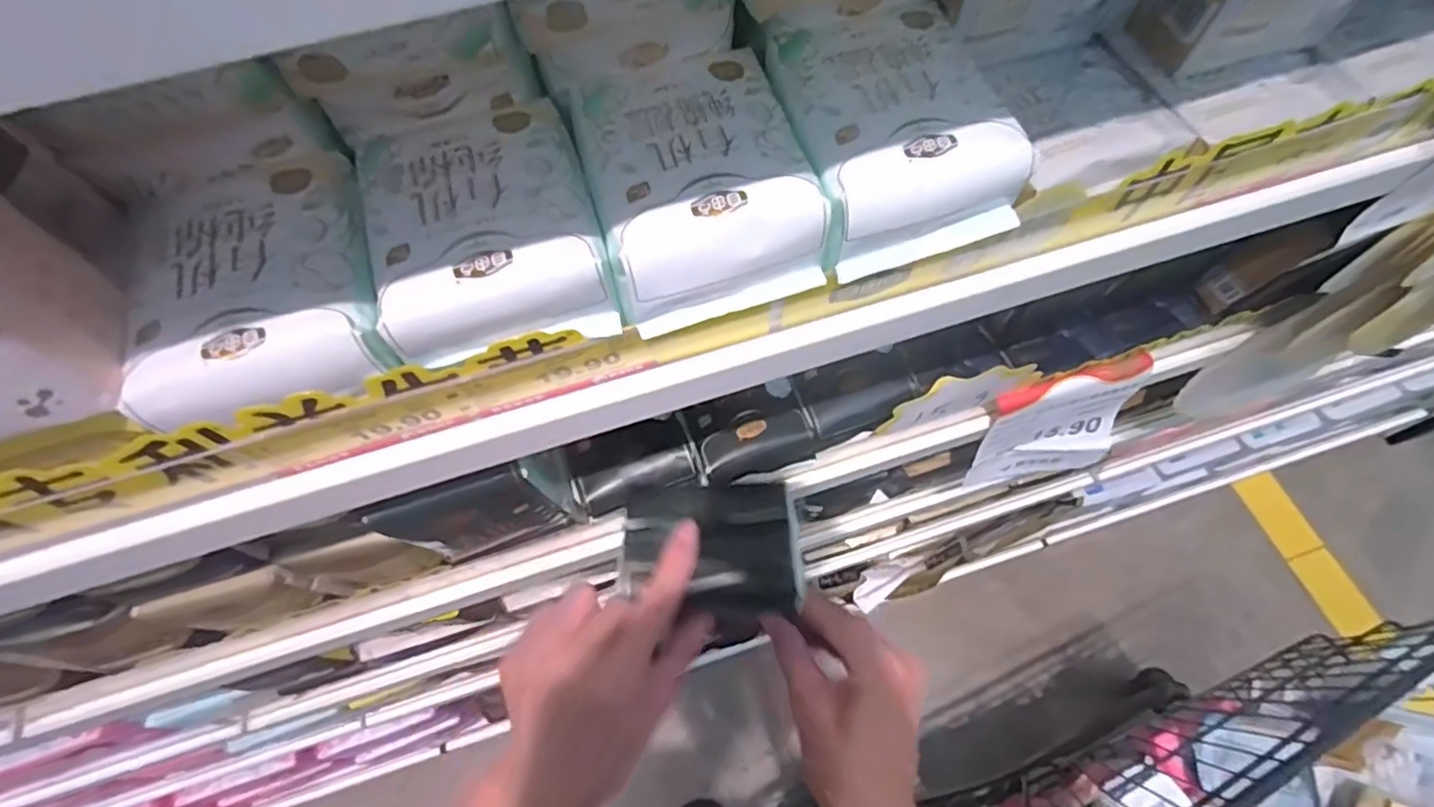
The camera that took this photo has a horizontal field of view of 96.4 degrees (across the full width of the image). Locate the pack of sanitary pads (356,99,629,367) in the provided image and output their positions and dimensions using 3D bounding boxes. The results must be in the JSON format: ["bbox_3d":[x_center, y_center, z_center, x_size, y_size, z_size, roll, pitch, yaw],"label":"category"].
[{"bbox_3d":[-0.103,-0.077,0.284,0.094,0.037,0.109,-18,66,-6],"label":"pack of sanitary pads"}]

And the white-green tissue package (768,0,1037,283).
[{"bbox_3d":[0.083,-0.131,0.306,0.097,0.048,0.117,-16,65,-5],"label":"white-green tissue package"}]

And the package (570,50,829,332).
[{"bbox_3d":[-0.010,-0.099,0.295,0.091,0.046,0.110,-16,65,-5],"label":"package"}]

